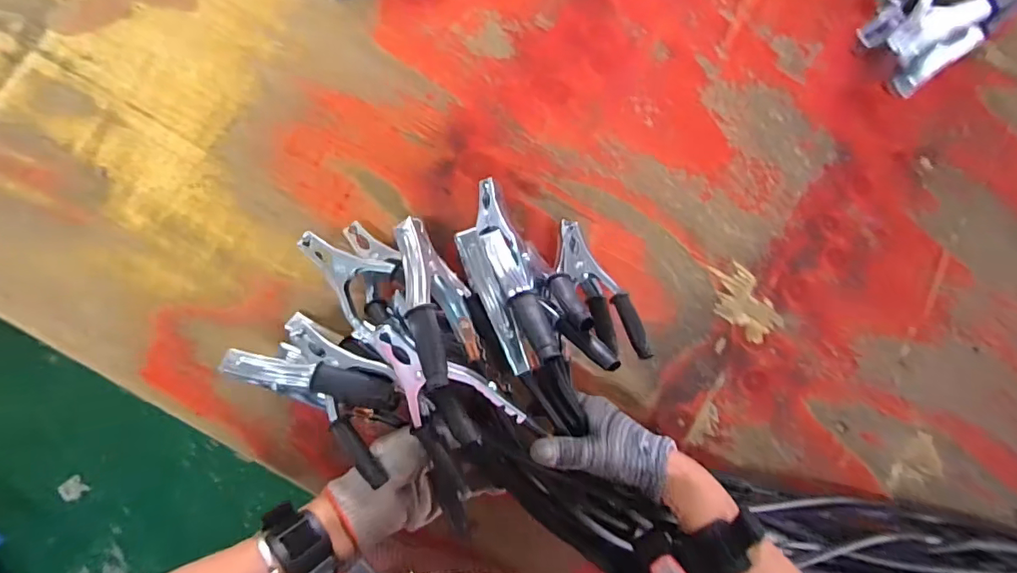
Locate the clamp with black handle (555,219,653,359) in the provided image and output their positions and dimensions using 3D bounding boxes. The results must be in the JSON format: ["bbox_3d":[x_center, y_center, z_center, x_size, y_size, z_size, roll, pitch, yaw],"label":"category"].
[{"bbox_3d":[0.081,0.003,0.474,0.033,0.075,0.136,-28,88,-5],"label":"clamp with black handle"}]

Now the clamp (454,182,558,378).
[{"bbox_3d":[-0.009,-0.014,0.451,0.053,0.058,0.203,-15,53,-5],"label":"clamp"}]

